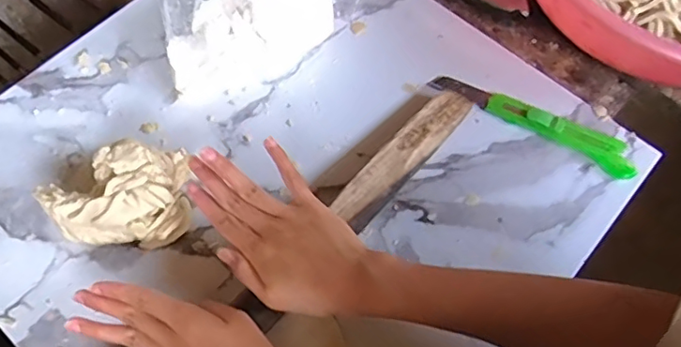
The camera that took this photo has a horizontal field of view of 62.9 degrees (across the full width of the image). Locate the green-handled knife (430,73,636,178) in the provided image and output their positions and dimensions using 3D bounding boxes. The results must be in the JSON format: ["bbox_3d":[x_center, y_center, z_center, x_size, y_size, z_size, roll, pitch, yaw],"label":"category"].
[{"bbox_3d":[0.181,-0.053,0.522,0.195,0.011,0.032,30,65,10],"label":"green-handled knife"}]

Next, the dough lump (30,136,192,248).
[{"bbox_3d":[-0.181,0.015,0.456,0.107,0.056,0.082,0,65,-2],"label":"dough lump"}]

